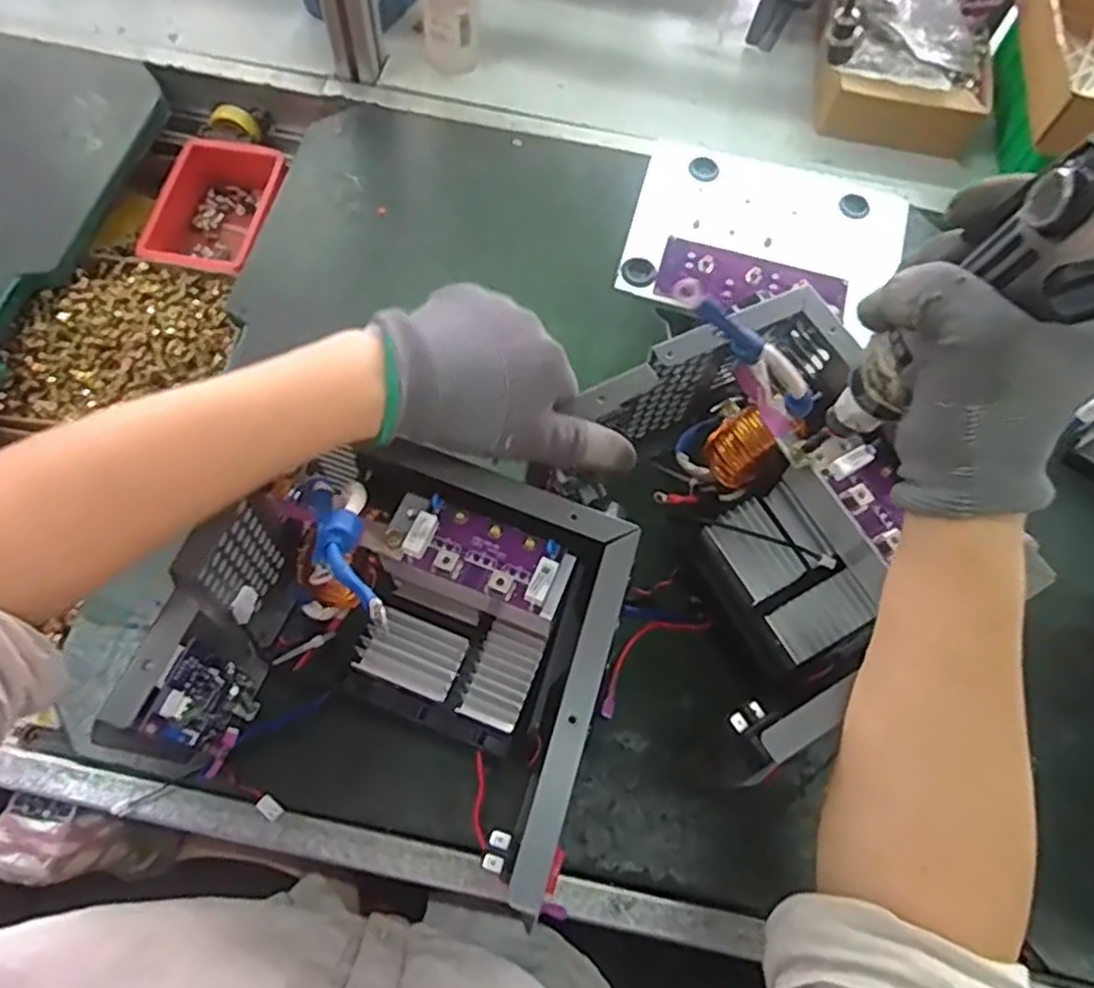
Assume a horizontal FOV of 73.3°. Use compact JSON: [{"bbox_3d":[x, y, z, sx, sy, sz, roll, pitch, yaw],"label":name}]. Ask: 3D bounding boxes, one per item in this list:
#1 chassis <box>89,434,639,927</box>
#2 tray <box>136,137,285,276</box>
[{"bbox_3d":[-0.087,0.088,0.411,0.221,0.154,0.187,17,67,5],"label":"chassis"},{"bbox_3d":[-0.306,-0.264,0.703,0.117,0.056,0.152,8,67,1],"label":"tray"}]

